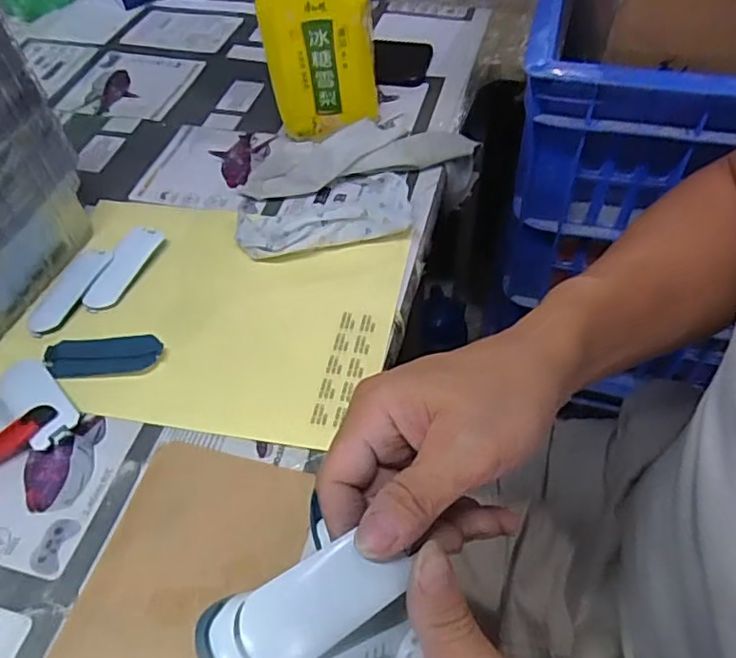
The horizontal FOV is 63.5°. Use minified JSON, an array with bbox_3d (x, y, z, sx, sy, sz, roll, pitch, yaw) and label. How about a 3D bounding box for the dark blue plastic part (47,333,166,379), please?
[{"bbox_3d":[-0.188,0.017,0.424,0.079,0.004,0.032,-4,52,1],"label":"dark blue plastic part"}]

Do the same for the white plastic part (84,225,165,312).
[{"bbox_3d":[-0.194,-0.050,0.472,0.029,0.013,0.084,13,54,14],"label":"white plastic part"}]

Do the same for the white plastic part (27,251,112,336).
[{"bbox_3d":[-0.231,-0.031,0.457,0.033,0.009,0.081,15,55,16],"label":"white plastic part"}]

